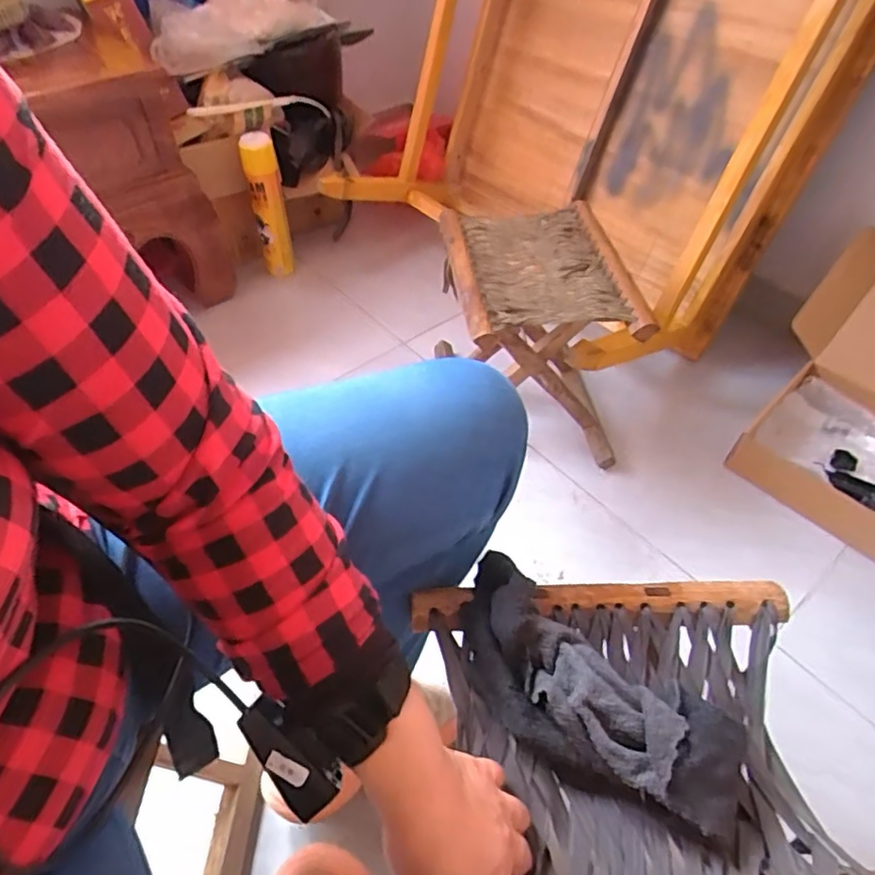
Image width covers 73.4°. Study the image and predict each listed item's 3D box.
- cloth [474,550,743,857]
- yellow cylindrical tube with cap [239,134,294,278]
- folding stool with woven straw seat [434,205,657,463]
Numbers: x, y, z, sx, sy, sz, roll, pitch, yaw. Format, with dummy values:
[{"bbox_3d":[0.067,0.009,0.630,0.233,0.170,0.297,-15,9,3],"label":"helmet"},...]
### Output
[{"bbox_3d":[0.106,0.181,0.423,0.231,0.049,0.104,31,57,22],"label":"cloth"},{"bbox_3d":[-0.352,-0.480,1.228,0.065,0.275,0.057,-11,29,-10],"label":"yellow cylindrical tube with cap"},{"bbox_3d":[0.142,-0.156,0.915,0.241,0.275,0.315,-5,51,-5],"label":"folding stool with woven straw seat"}]

